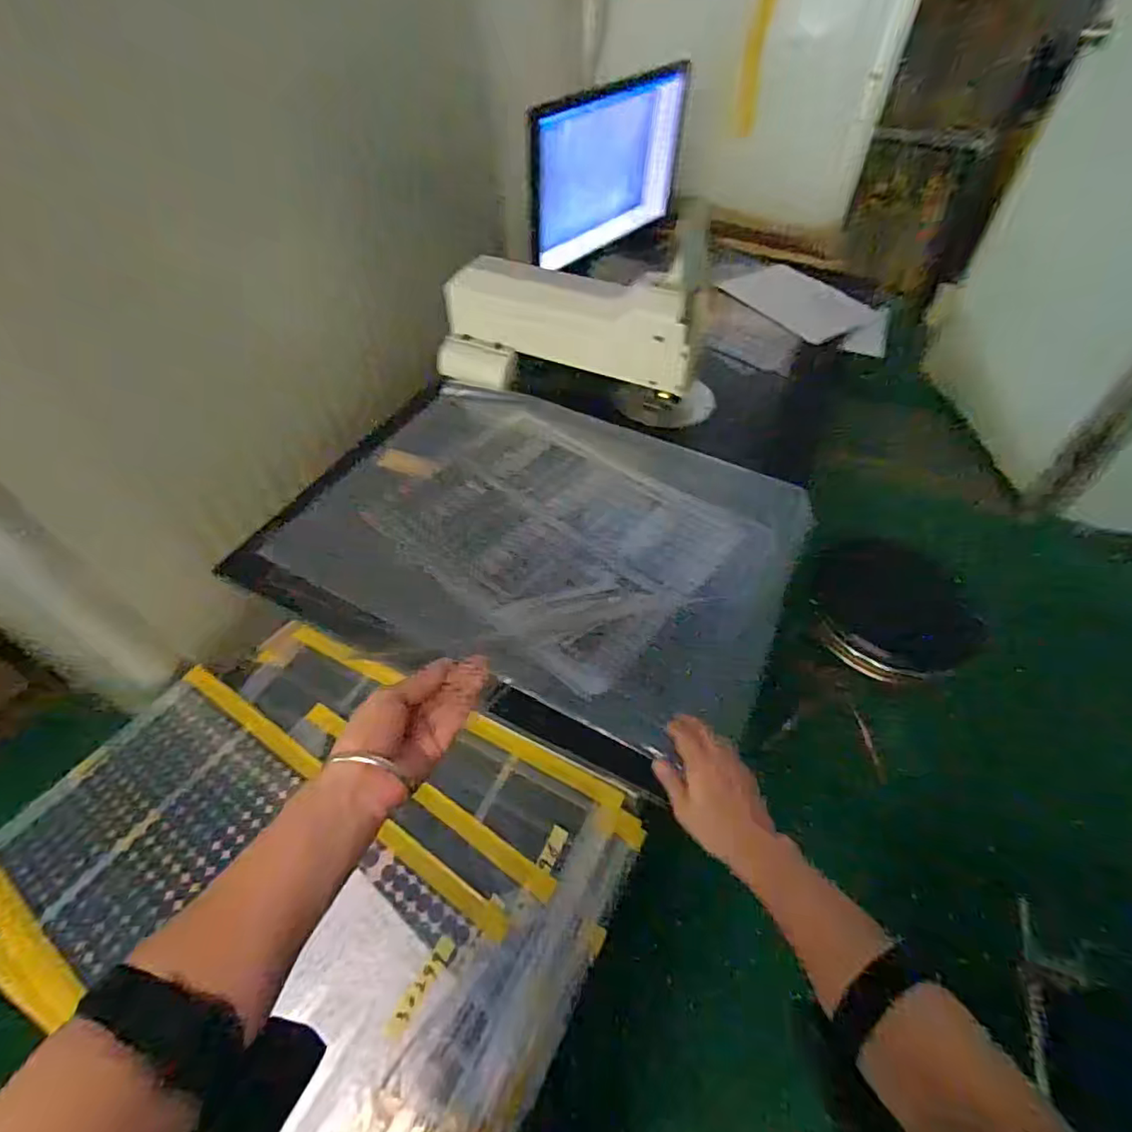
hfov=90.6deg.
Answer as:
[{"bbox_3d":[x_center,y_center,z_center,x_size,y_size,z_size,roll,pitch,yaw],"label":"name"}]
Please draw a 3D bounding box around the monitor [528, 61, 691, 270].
[{"bbox_3d":[0.093,-0.791,1.130,0.063,0.277,0.460,31,57,23],"label":"monitor"}]

